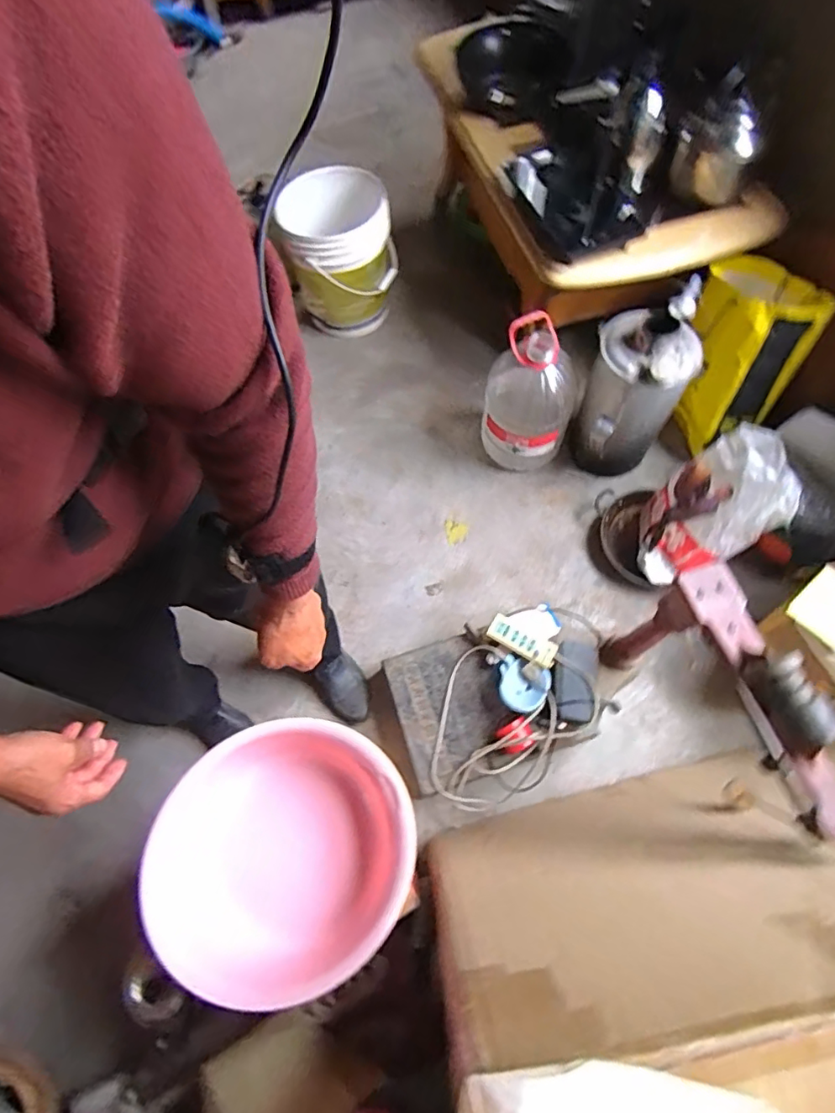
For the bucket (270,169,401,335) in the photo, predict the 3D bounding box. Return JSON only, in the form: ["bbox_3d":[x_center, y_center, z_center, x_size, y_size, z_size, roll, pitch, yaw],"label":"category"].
[{"bbox_3d":[-0.219,-0.887,1.576,0.298,0.381,0.281,-1,66,2],"label":"bucket"}]

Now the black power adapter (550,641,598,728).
[{"bbox_3d":[0.328,0.269,1.139,0.091,0.028,0.172,8,67,6],"label":"black power adapter"}]

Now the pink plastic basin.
[{"bbox_3d":[-0.205,0.448,0.831,0.390,0.119,0.366,-1,66,2],"label":"pink plastic basin"}]

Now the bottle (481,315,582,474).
[{"bbox_3d":[0.282,-0.401,1.370,0.219,0.402,0.218,11,67,7],"label":"bottle"}]

